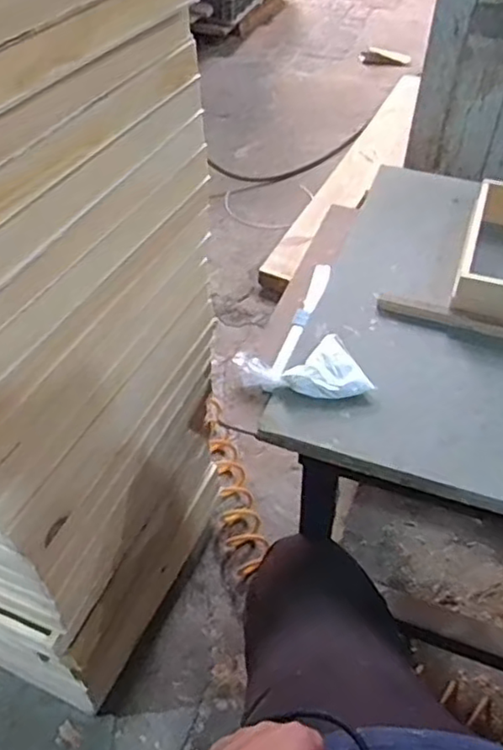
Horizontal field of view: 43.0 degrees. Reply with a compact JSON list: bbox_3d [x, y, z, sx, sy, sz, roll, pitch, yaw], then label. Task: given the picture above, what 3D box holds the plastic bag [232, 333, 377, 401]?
[{"bbox_3d":[0.061,-0.001,0.745,0.138,0.025,0.092,-12,48,-12],"label":"plastic bag"}]

